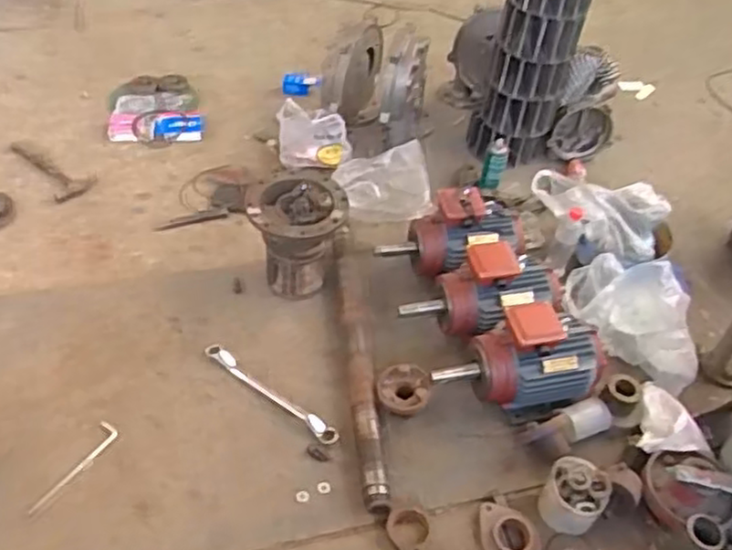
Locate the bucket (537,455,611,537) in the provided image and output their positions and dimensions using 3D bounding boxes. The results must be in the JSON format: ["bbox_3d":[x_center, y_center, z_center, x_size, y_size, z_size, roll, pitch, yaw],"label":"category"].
[{"bbox_3d":[0.417,0.439,1.439,0.116,0.114,0.124,4,45,-4],"label":"bucket"}]

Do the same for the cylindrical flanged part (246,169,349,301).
[{"bbox_3d":[-0.172,-0.090,1.769,0.223,0.281,0.209,4,45,-4],"label":"cylindrical flanged part"}]

